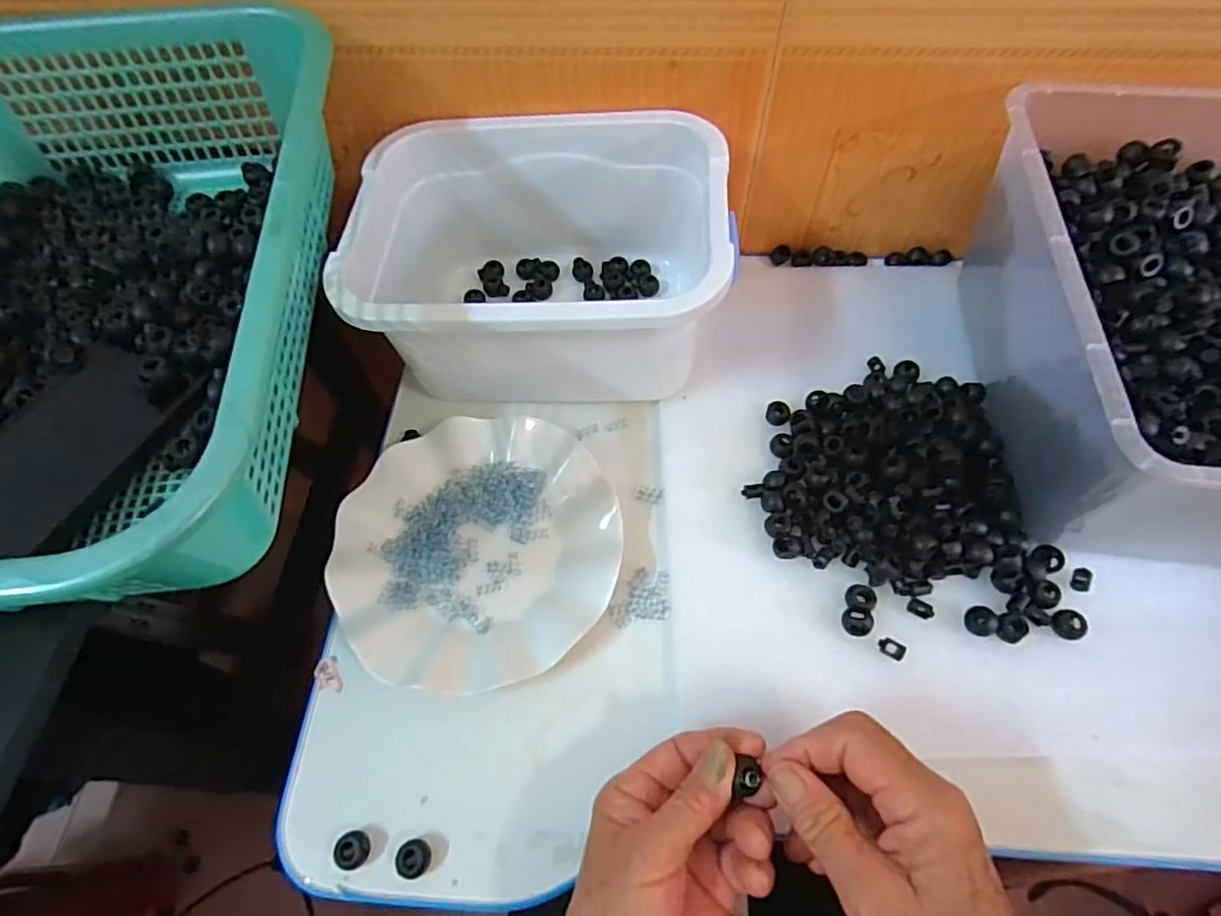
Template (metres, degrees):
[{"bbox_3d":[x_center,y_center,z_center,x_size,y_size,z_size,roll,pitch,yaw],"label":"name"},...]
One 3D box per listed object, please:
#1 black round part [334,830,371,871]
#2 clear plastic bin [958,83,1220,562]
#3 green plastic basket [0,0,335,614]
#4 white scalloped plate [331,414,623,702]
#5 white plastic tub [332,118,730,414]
[{"bbox_3d":[-0.138,0.210,0.334,0.018,0.010,0.017,-1,61,2],"label":"black round part"},{"bbox_3d":[0.402,-0.083,0.388,0.317,0.135,0.302,3,64,3],"label":"clear plastic bin"},{"bbox_3d":[-0.301,-0.095,0.341,0.294,0.106,0.391,-5,61,-1],"label":"green plastic basket"},{"bbox_3d":[-0.087,0.055,0.407,0.177,0.017,0.178,-1,61,2],"label":"white scalloped plate"},{"bbox_3d":[-0.047,-0.136,0.455,0.248,0.124,0.188,1,64,3],"label":"white plastic tub"}]

